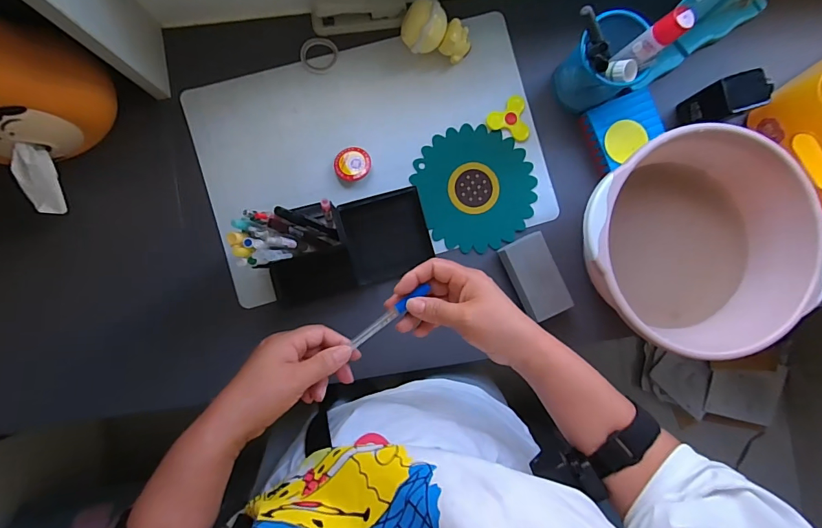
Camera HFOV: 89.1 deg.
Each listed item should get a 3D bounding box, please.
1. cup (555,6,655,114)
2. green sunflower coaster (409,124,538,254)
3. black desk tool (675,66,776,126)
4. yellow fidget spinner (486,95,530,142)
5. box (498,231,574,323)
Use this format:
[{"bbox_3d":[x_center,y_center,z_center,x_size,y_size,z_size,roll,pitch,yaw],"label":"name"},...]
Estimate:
[{"bbox_3d":[0.237,-0.251,0.528,0.084,0.094,0.088,-24,91,-2],"label":"cup"},{"bbox_3d":[0.090,-0.105,0.573,0.156,0.006,0.163,0,90,-2],"label":"green sunflower coaster"},{"bbox_3d":[0.415,-0.214,0.553,0.069,0.078,0.048,-14,90,-2],"label":"black desk tool"},{"bbox_3d":[0.133,-0.198,0.575,0.054,0.006,0.060,-10,90,-2],"label":"yellow fidget spinner"},{"bbox_3d":[0.163,0.017,0.555,0.060,0.042,0.107,-25,91,-2],"label":"box"}]

